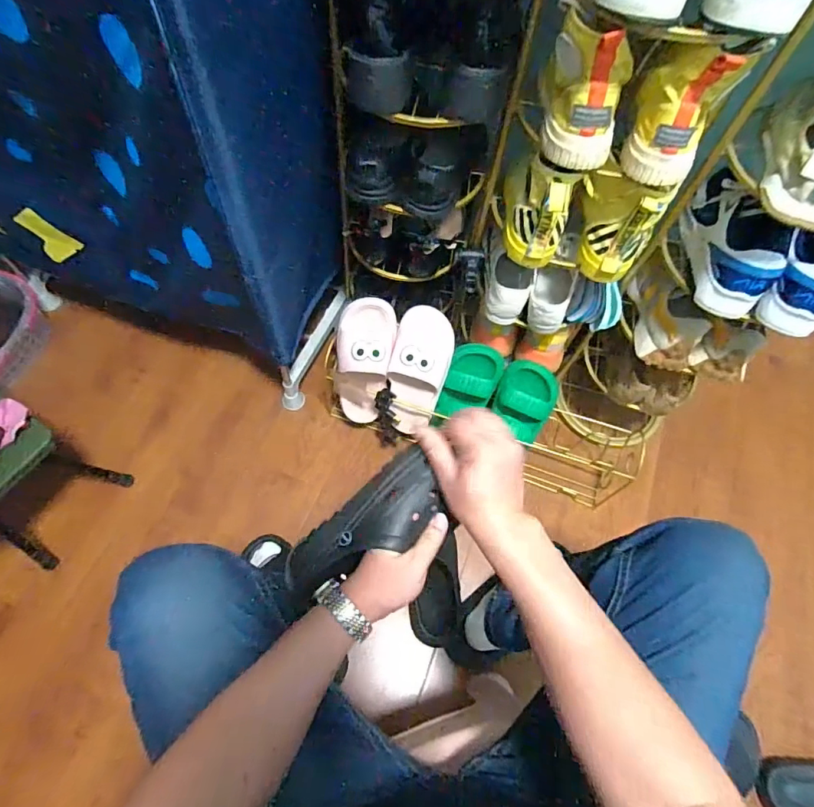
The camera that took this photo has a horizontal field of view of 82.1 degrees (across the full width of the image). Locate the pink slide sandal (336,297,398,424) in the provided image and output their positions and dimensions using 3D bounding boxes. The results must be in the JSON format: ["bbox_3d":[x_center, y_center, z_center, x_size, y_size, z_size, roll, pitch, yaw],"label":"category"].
[{"bbox_3d":[-0.088,-0.073,0.932,0.109,0.265,0.080,10,24,2],"label":"pink slide sandal"}]

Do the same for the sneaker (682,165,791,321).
[{"bbox_3d":[0.461,-0.233,0.652,0.096,0.095,0.222,7,64,0],"label":"sneaker"}]

